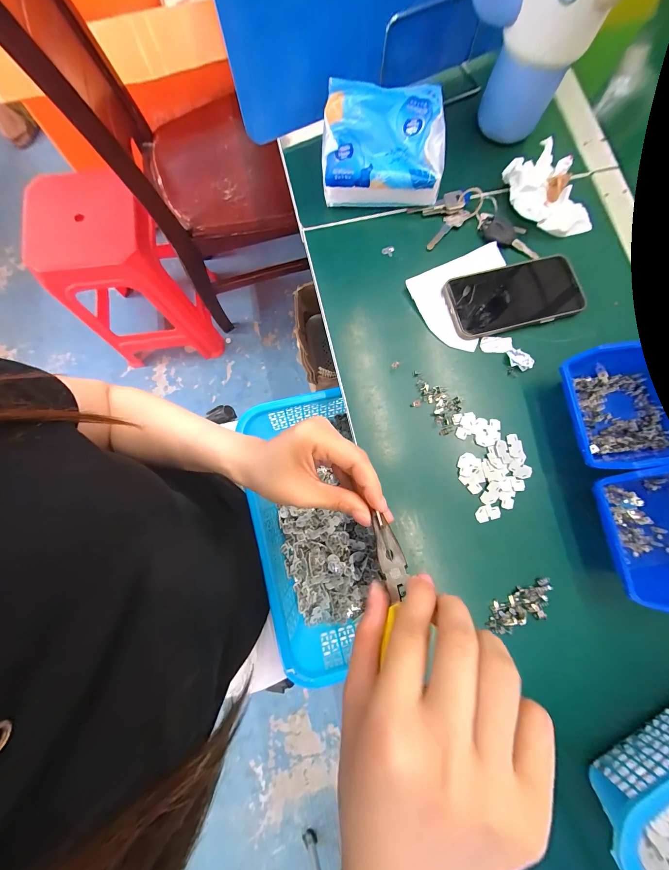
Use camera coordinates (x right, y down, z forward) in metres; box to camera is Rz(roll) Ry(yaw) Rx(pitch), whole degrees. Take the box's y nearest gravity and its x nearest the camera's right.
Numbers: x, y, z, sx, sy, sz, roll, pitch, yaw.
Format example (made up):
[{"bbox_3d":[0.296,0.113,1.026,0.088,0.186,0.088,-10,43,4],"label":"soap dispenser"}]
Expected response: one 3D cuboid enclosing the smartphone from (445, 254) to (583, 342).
[{"bbox_3d":[0.213,-0.166,0.354,0.150,0.011,0.078,-12,81,-3],"label":"smartphone"}]

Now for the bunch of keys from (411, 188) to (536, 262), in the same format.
[{"bbox_3d":[0.176,-0.270,0.368,0.155,0.014,0.077,4,80,0],"label":"bunch of keys"}]

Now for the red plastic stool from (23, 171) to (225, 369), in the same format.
[{"bbox_3d":[-0.575,-0.447,0.896,0.299,0.445,0.276,-7,81,-2],"label":"red plastic stool"}]

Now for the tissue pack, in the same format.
[{"bbox_3d":[0.057,-0.333,0.347,0.139,0.087,0.076,2,80,0],"label":"tissue pack"}]

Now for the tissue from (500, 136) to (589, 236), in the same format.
[{"bbox_3d":[0.271,-0.299,0.363,0.086,0.044,0.108,-29,82,-5],"label":"tissue"}]

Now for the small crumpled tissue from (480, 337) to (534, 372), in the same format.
[{"bbox_3d":[0.205,-0.101,0.347,0.062,0.010,0.031,33,82,5],"label":"small crumpled tissue"}]

